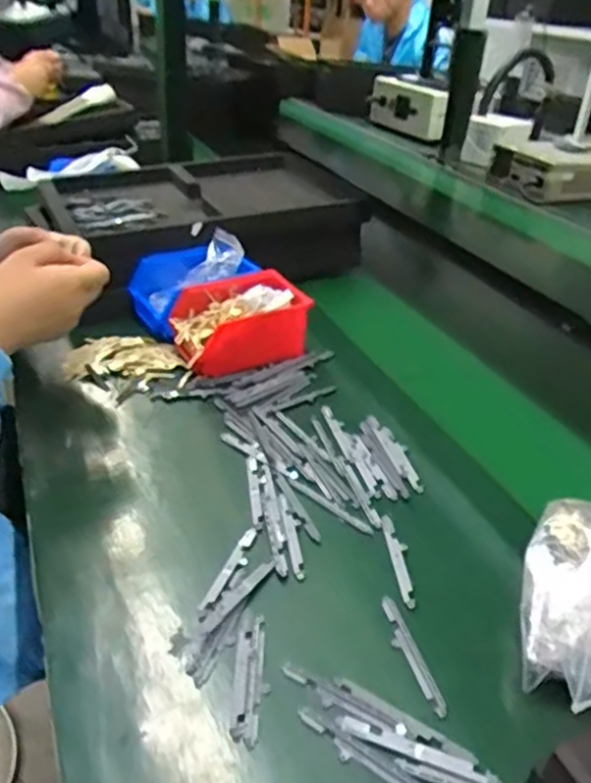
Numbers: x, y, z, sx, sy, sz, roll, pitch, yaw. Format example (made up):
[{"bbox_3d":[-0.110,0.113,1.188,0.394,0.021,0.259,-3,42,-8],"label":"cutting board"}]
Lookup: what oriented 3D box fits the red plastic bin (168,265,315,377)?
[{"bbox_3d":[-0.066,-0.083,0.779,0.145,0.082,0.111,-13,35,-22],"label":"red plastic bin"}]

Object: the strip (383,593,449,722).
[{"bbox_3d":[0.079,0.179,0.459,0.015,0.009,0.090,-8,34,-18],"label":"strip"}]

